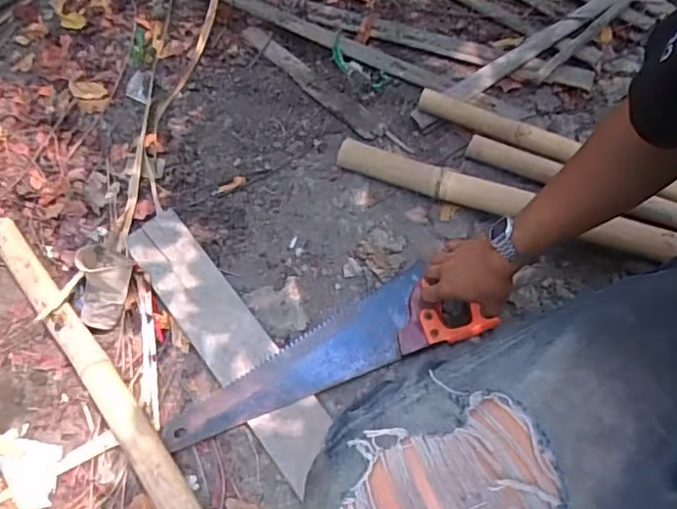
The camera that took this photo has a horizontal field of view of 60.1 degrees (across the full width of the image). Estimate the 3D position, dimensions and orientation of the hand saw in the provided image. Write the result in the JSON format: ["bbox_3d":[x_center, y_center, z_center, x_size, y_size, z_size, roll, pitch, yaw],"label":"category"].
[{"bbox_3d":[-0.029,0.147,0.827,0.454,0.022,0.126,-25,65,-5],"label":"hand saw"}]

